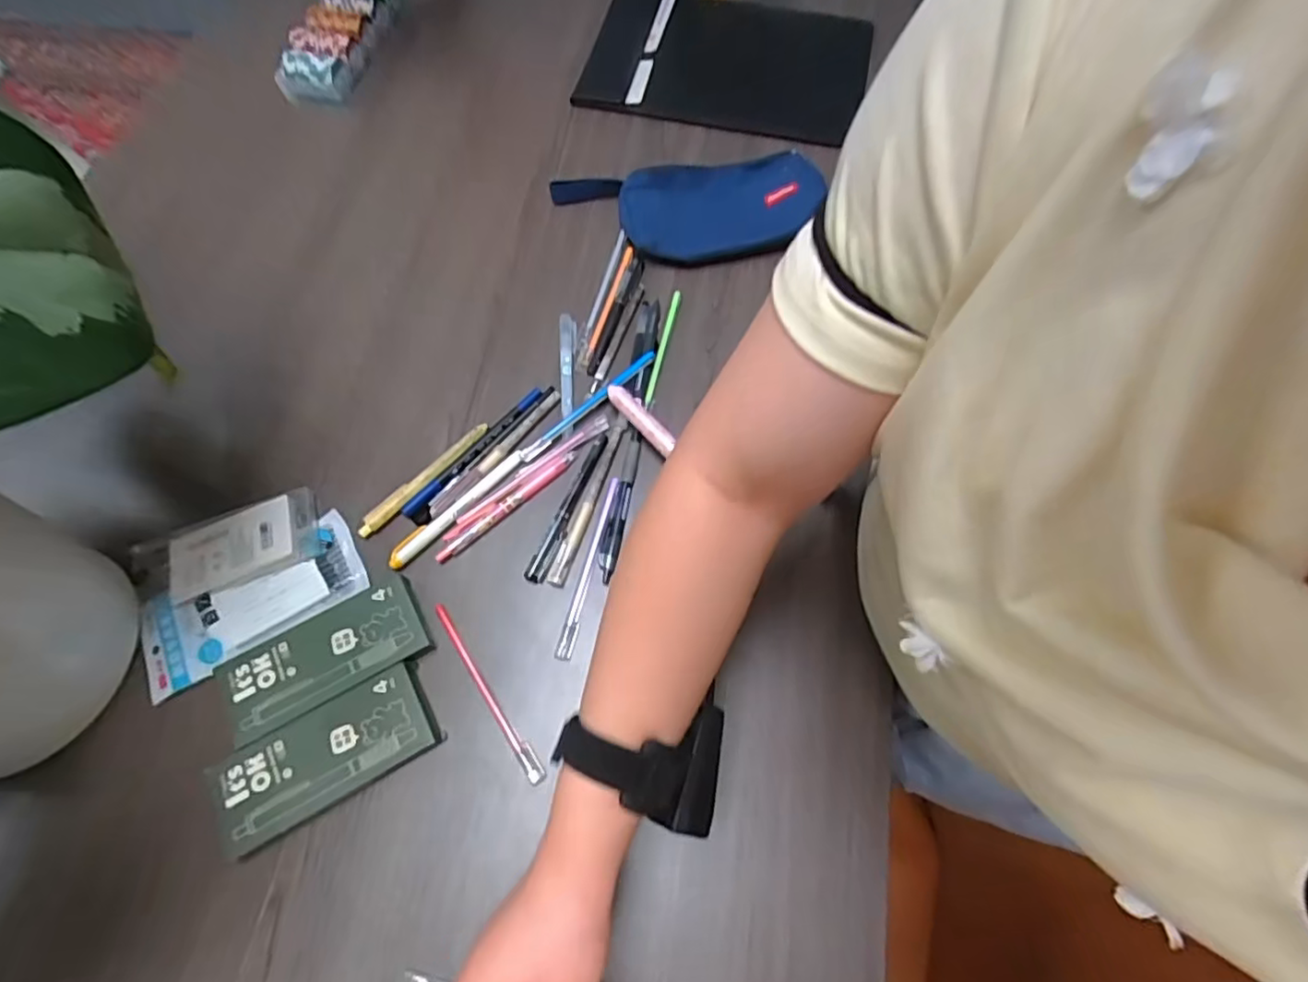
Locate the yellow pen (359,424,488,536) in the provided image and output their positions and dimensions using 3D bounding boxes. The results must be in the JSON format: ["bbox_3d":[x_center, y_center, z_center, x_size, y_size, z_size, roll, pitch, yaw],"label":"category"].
[{"bbox_3d":[-0.195,-0.011,0.520,0.134,0.007,0.015,-41,72,-16],"label":"yellow pen"}]

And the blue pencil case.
[{"bbox_3d":[0.040,-0.290,0.629,0.259,0.033,0.117,-13,67,-5],"label":"blue pencil case"}]

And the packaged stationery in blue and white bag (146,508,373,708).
[{"bbox_3d":[-0.317,0.086,0.481,0.167,0.009,0.079,-29,69,-12],"label":"packaged stationery in blue and white bag"}]

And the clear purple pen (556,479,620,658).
[{"bbox_3d":[-0.052,0.060,0.497,0.012,0.006,0.154,12,67,6],"label":"clear purple pen"}]

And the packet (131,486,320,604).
[{"bbox_3d":[-0.347,0.046,0.494,0.139,0.011,0.065,-19,68,-8],"label":"packet"}]

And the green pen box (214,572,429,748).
[{"bbox_3d":[-0.248,0.123,0.458,0.145,0.009,0.069,-28,69,-11],"label":"green pen box"}]

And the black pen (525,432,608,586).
[{"bbox_3d":[-0.072,0.011,0.514,0.015,0.009,0.141,20,68,9],"label":"black pen"}]

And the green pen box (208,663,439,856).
[{"bbox_3d":[-0.231,0.186,0.433,0.143,0.019,0.065,-27,69,-11],"label":"green pen box"}]

